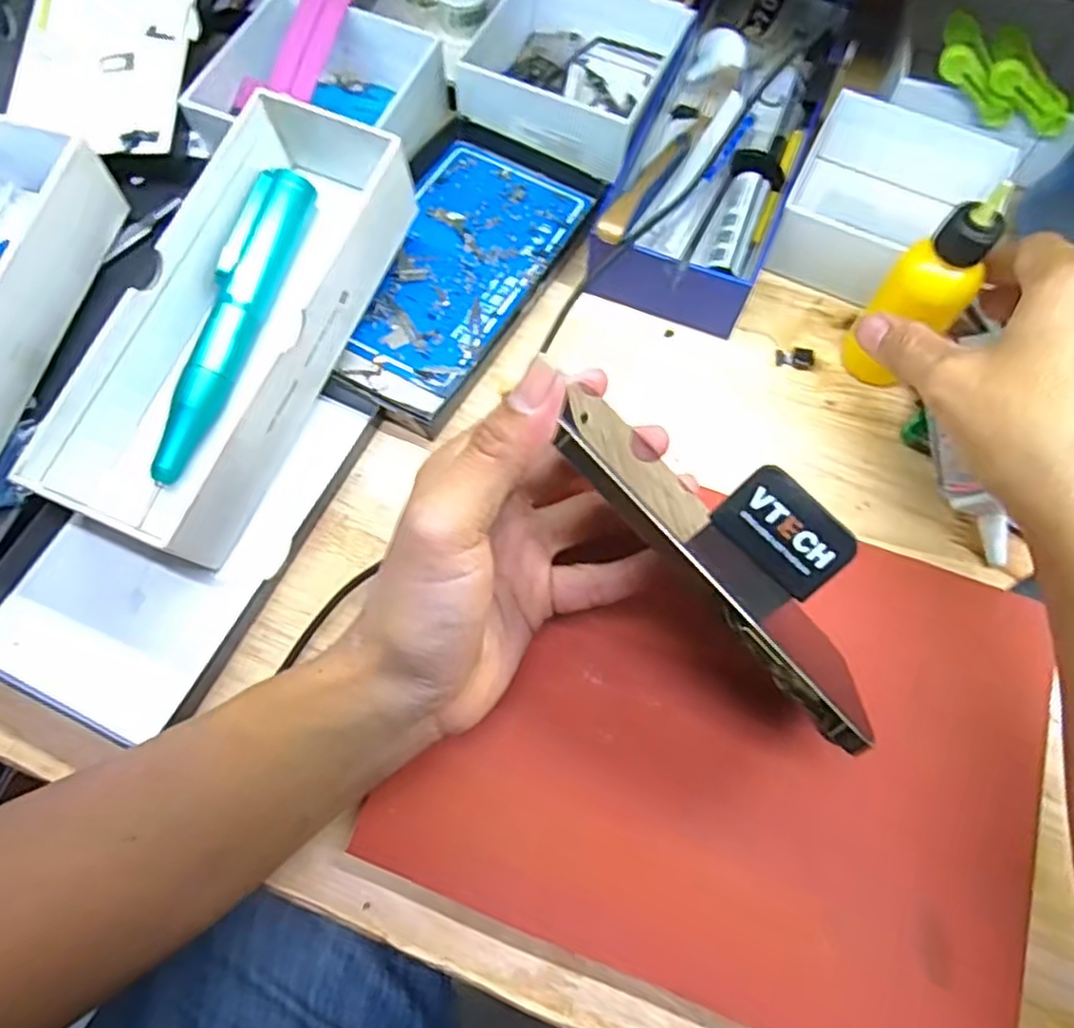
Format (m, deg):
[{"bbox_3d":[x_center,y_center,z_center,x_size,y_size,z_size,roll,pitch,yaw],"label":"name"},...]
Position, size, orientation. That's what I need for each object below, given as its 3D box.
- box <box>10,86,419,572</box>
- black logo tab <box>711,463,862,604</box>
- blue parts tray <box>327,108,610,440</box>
[{"bbox_3d":[-0.126,-0.088,0.328,0.078,0.067,0.219,23,74,9],"label":"box"},{"bbox_3d":[0.075,0.006,0.218,0.038,0.004,0.026,39,105,2],"label":"black logo tab"},{"bbox_3d":[-0.048,-0.134,0.370,0.107,0.023,0.180,30,70,10],"label":"blue parts tray"}]

